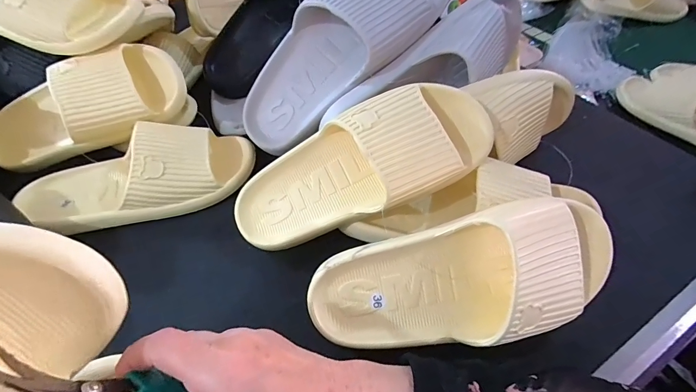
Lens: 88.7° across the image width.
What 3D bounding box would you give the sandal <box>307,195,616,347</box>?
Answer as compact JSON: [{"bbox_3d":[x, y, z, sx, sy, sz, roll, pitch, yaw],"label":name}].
[{"bbox_3d":[0.092,0.063,0.275,0.244,0.078,0.095,-10,89,-2],"label":"sandal"}]

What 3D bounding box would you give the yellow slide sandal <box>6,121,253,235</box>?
[{"bbox_3d":[-0.231,-0.024,0.387,0.249,0.061,0.104,-17,51,-12],"label":"yellow slide sandal"}]

